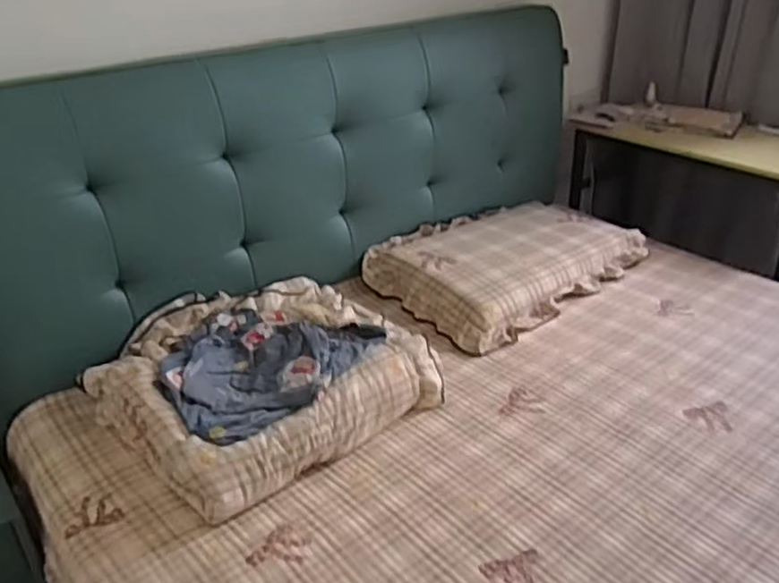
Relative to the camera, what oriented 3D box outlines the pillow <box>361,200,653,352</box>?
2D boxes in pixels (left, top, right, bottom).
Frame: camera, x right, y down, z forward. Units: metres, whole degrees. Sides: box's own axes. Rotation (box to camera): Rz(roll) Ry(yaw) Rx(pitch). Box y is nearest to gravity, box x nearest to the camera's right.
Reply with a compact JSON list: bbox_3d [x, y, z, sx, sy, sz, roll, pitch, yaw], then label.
[{"bbox_3d":[0.335,-0.101,1.938,0.738,0.100,0.435,-24,36,-36],"label":"pillow"}]

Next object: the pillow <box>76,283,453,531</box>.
[{"bbox_3d":[-0.261,0.172,1.455,0.570,0.133,0.504,-25,38,-34],"label":"pillow"}]

